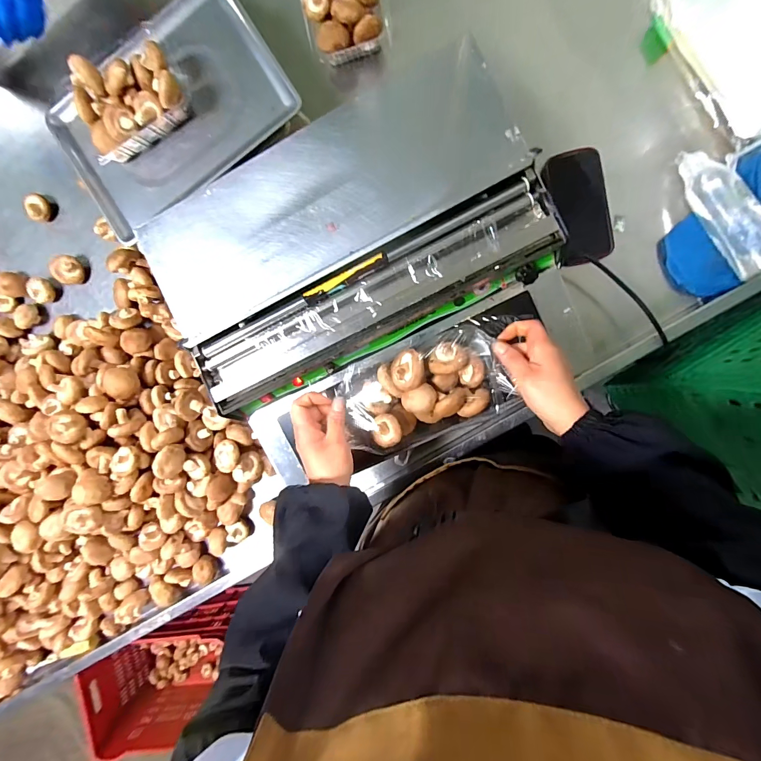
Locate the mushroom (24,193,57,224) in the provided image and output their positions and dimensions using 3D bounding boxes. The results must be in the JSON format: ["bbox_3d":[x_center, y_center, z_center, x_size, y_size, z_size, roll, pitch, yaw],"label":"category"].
[{"bbox_3d":[-0.633,-0.320,0.680,0.045,0.028,0.047,25,95,5],"label":"mushroom"}]

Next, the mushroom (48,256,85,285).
[{"bbox_3d":[-0.585,-0.206,0.682,0.051,0.035,0.053,15,94,6],"label":"mushroom"}]

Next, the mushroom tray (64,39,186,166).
[{"bbox_3d":[-0.348,-0.388,0.510,0.156,0.075,0.084,-25,90,7],"label":"mushroom tray"}]

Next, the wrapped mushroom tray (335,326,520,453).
[{"bbox_3d":[0.051,0.015,0.460,0.191,0.052,0.119,-21,90,7],"label":"wrapped mushroom tray"}]

